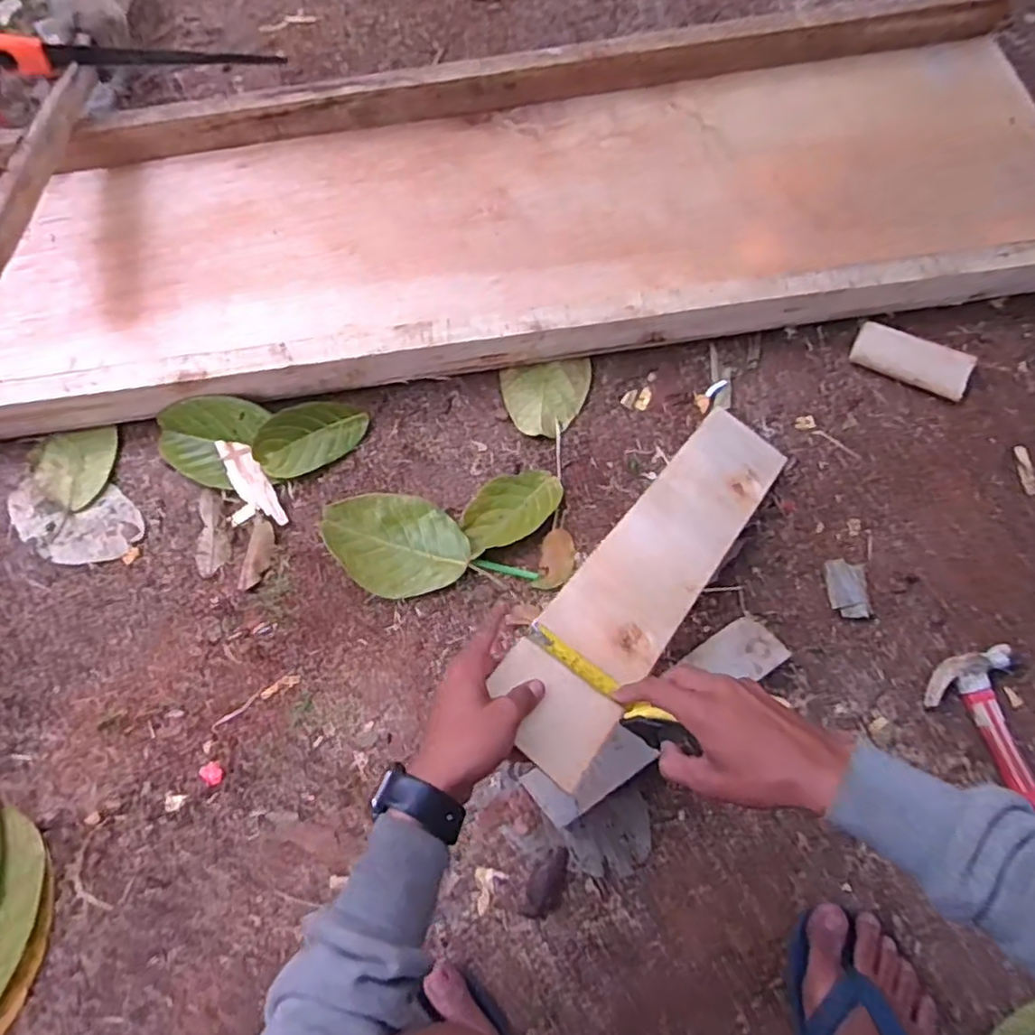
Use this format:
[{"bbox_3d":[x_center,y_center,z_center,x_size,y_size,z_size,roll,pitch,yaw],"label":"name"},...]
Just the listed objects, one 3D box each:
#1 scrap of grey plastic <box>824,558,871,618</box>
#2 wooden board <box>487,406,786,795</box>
[{"bbox_3d":[0.357,0.076,0.707,0.039,0.010,0.063,0,70,2],"label":"scrap of grey plastic"},{"bbox_3d":[0.139,0.039,0.642,0.103,0.009,0.477,38,54,9],"label":"wooden board"}]

